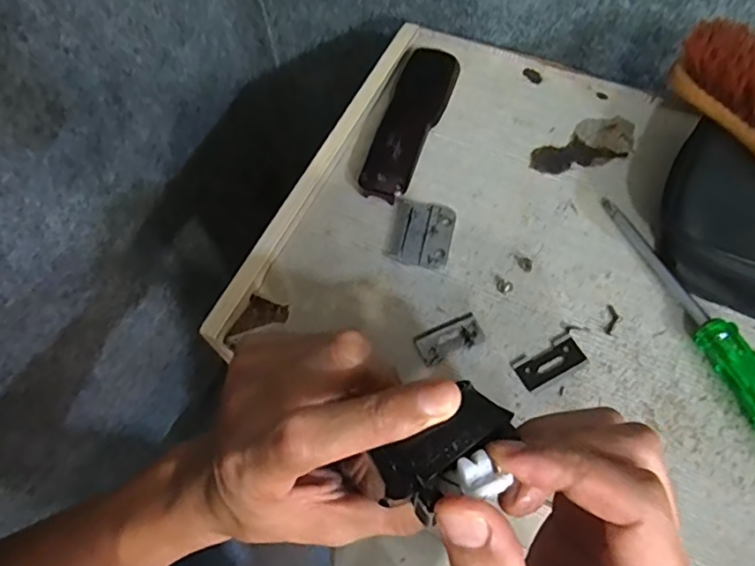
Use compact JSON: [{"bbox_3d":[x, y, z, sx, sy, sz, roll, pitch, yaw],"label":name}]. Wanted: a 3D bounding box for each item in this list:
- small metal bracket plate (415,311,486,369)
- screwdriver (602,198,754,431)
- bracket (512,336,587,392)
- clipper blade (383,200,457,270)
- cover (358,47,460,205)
[{"bbox_3d":[0.044,0.034,0.345,0.040,0.004,0.020,-23,64,-8],"label":"small metal bracket plate"},{"bbox_3d":[0.192,0.023,0.329,0.021,0.024,0.190,-20,63,-7],"label":"screwdriver"},{"bbox_3d":[0.102,0.047,0.334,0.042,0.004,0.018,-27,64,-10],"label":"bracket"},{"bbox_3d":[0.029,-0.033,0.379,0.042,0.005,0.048,14,65,11],"label":"clipper blade"},{"bbox_3d":[0.026,-0.125,0.417,0.038,0.015,0.144,17,65,12],"label":"cover"}]

